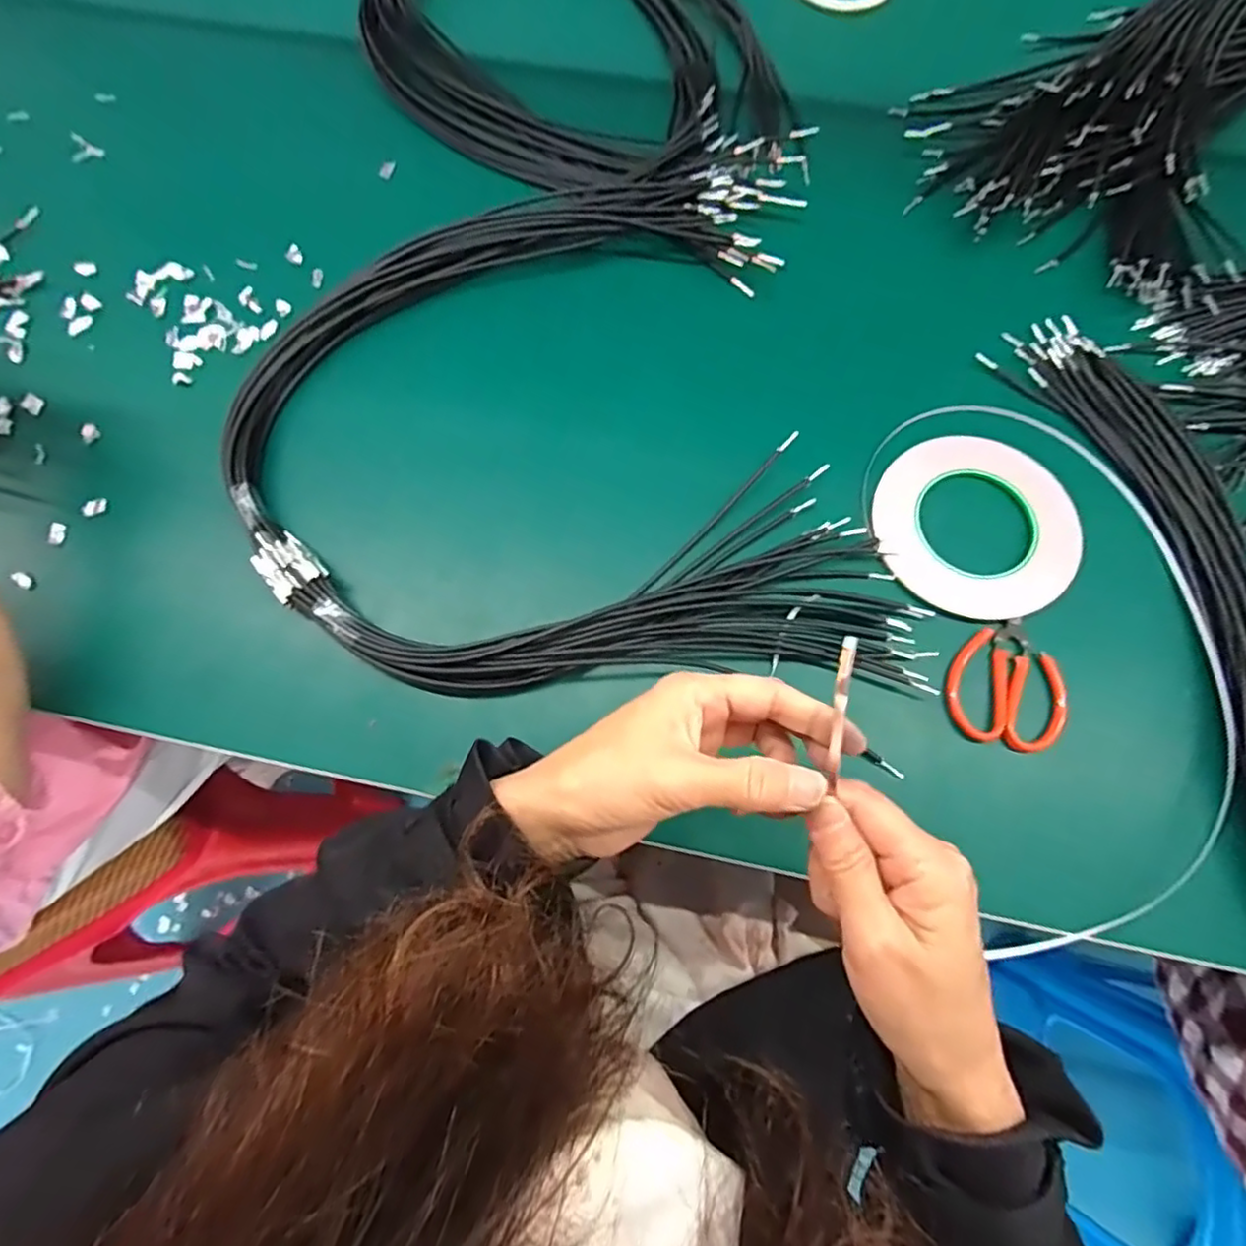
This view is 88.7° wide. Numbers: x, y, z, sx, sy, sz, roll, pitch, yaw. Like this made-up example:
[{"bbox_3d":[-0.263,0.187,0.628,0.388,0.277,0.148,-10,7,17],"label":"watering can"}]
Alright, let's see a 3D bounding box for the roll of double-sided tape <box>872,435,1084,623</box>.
[{"bbox_3d":[0.240,-0.068,0.432,0.132,0.005,0.132,0,74,0],"label":"roll of double-sided tape"}]

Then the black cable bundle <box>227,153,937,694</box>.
[{"bbox_3d":[-0.020,-0.164,0.466,0.486,0.047,0.426,2,74,1],"label":"black cable bundle"}]

